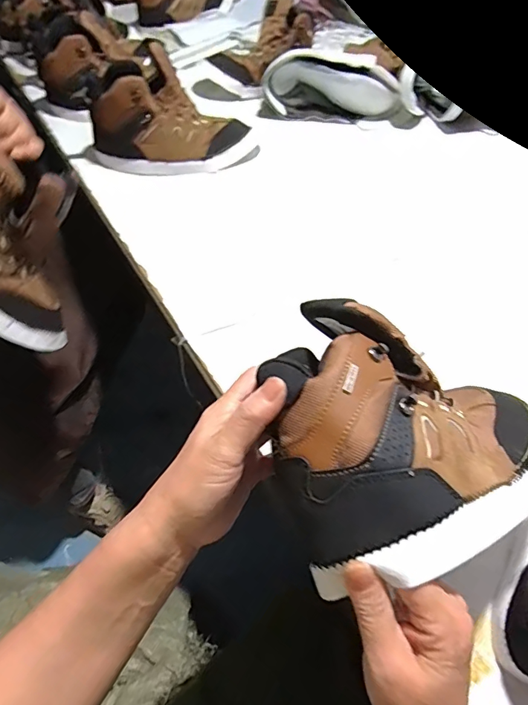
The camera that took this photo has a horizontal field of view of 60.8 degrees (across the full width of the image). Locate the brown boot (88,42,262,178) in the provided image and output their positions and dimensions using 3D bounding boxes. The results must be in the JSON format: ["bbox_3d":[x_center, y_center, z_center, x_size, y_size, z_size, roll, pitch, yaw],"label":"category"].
[{"bbox_3d":[-0.152,-0.393,0.743,0.282,0.150,0.098,-5,52,-6],"label":"brown boot"}]

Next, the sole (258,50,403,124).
[{"bbox_3d":[0.130,-0.510,0.870,0.265,0.114,0.067,10,52,6],"label":"sole"}]

